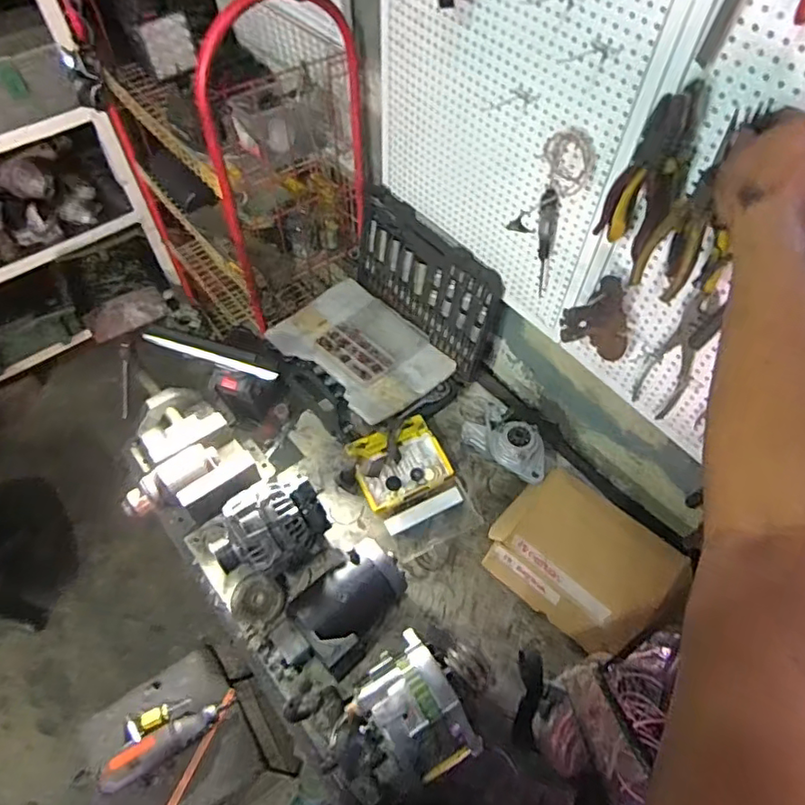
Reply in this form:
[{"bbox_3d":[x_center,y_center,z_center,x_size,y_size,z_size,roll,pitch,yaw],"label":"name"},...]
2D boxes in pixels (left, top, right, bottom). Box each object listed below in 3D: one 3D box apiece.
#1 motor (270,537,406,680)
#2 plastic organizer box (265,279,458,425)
[{"bbox_3d":[-0.098,0.347,0.967,0.122,0.125,0.225,32,62,18],"label":"motor"},{"bbox_3d":[-0.092,-0.125,1.288,0.271,0.043,0.380,-39,66,-23],"label":"plastic organizer box"}]

